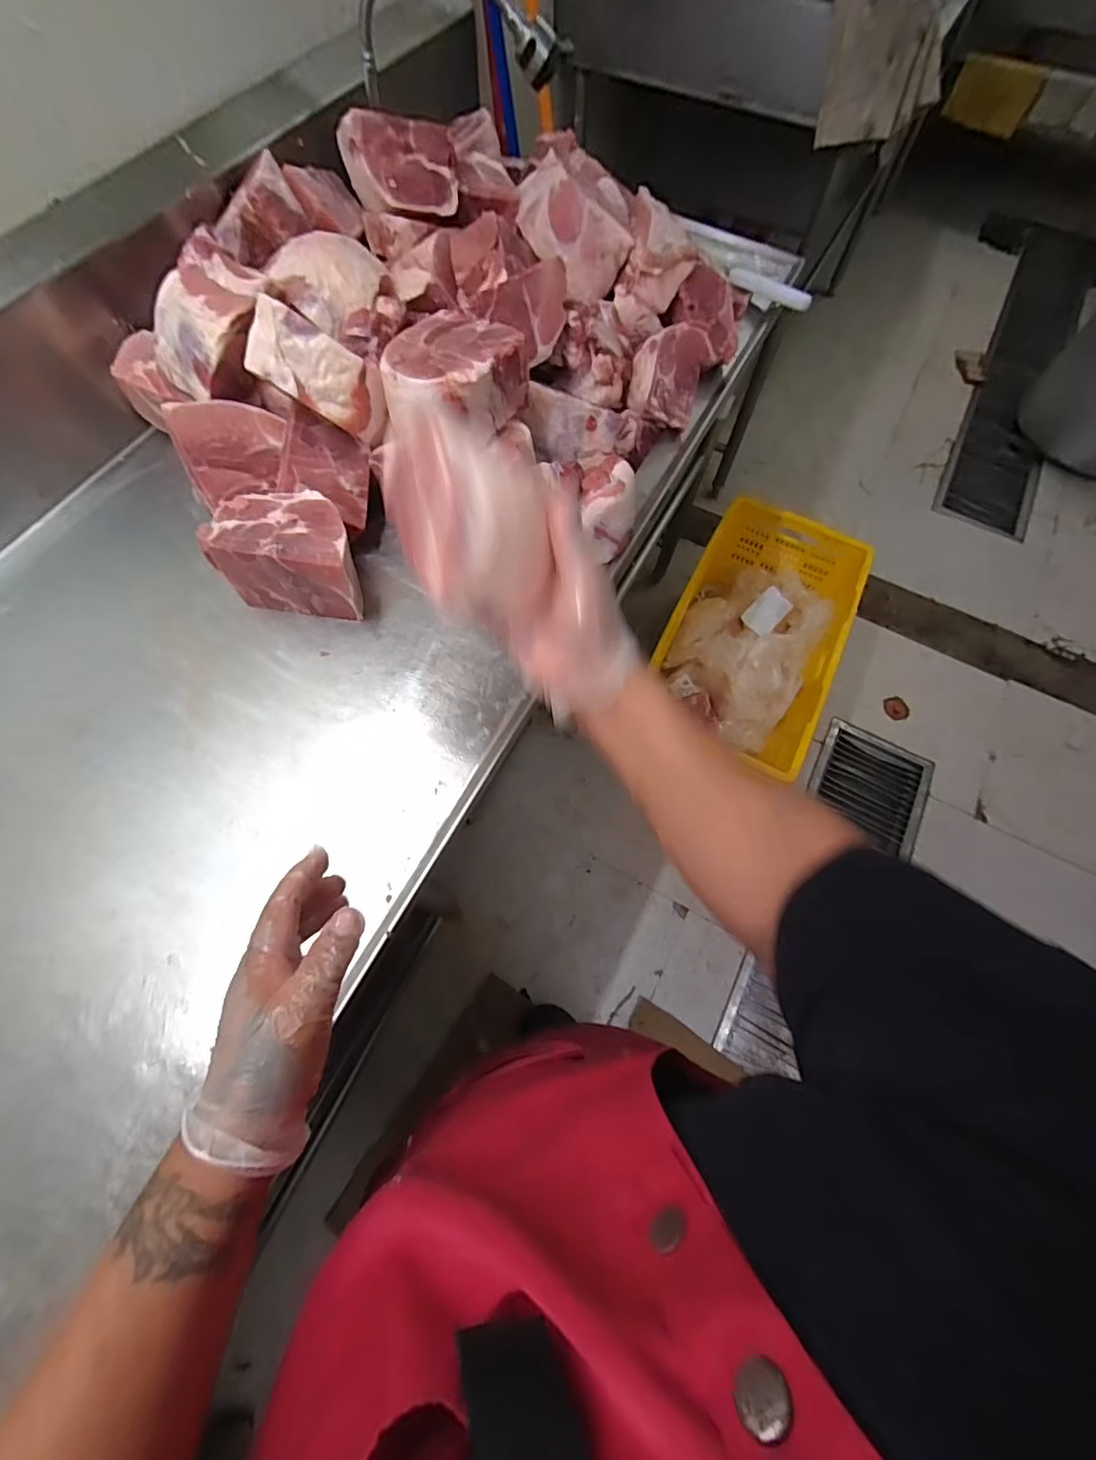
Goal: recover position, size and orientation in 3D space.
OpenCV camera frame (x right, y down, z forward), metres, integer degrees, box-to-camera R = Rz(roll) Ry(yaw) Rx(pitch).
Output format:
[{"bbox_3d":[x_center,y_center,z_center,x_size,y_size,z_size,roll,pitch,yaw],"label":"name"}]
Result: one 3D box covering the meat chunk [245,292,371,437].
[{"bbox_3d":[-0.252,-0.388,0.562,0.125,0.053,0.071,26,106,-27],"label":"meat chunk"}]

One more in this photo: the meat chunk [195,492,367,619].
[{"bbox_3d":[-0.285,-0.203,0.597,0.156,0.098,0.101,11,70,2],"label":"meat chunk"}]

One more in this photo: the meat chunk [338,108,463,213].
[{"bbox_3d":[-0.201,-0.770,0.713,0.145,0.099,0.067,-19,42,-14],"label":"meat chunk"}]

